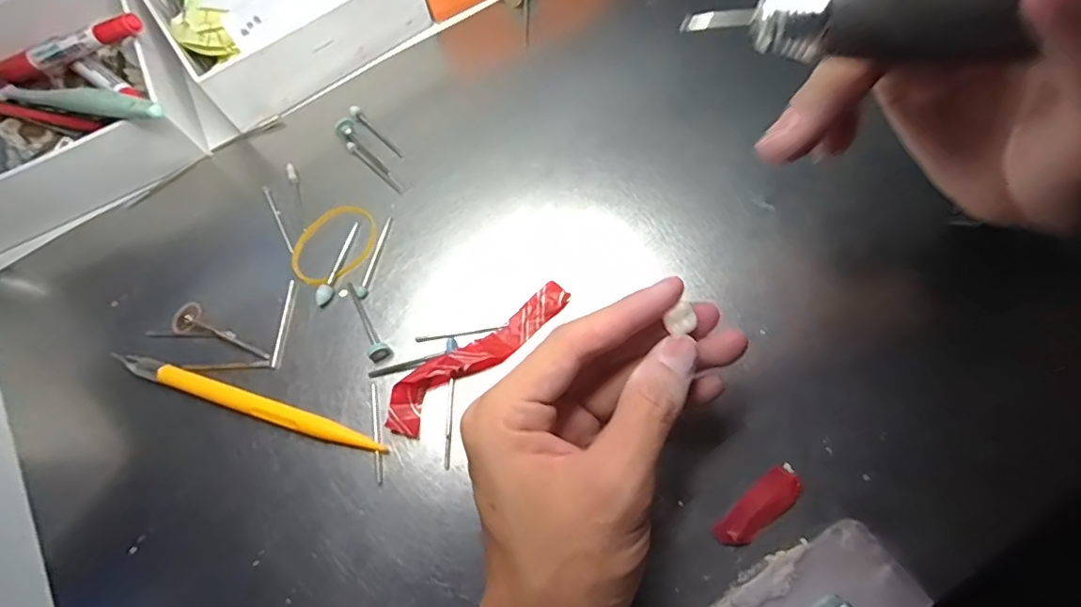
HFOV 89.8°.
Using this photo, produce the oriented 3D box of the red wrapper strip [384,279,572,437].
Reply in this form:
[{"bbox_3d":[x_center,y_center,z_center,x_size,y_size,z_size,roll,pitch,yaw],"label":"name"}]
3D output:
[{"bbox_3d":[-0.029,0.022,0.242,0.096,0.013,0.021,-40,72,-10],"label":"red wrapper strip"}]

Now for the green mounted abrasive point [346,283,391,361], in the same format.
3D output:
[{"bbox_3d":[-0.083,0.009,0.259,0.009,0.008,0.046,-30,59,-9],"label":"green mounted abrasive point"}]

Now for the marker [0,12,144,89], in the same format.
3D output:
[{"bbox_3d":[-0.268,-0.141,0.304,0.137,0.016,0.018,-3,73,23],"label":"marker"}]

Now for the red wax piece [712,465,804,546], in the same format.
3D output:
[{"bbox_3d":[0.087,0.082,0.216,0.040,0.004,0.014,-37,71,-9],"label":"red wax piece"}]

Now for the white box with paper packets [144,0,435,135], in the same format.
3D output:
[{"bbox_3d":[-0.156,-0.195,0.320,0.146,0.046,0.143,-38,71,-9],"label":"white box with paper packets"}]

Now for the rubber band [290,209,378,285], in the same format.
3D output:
[{"bbox_3d":[-0.105,-0.030,0.276,0.037,0.004,0.046,34,75,17],"label":"rubber band"}]

